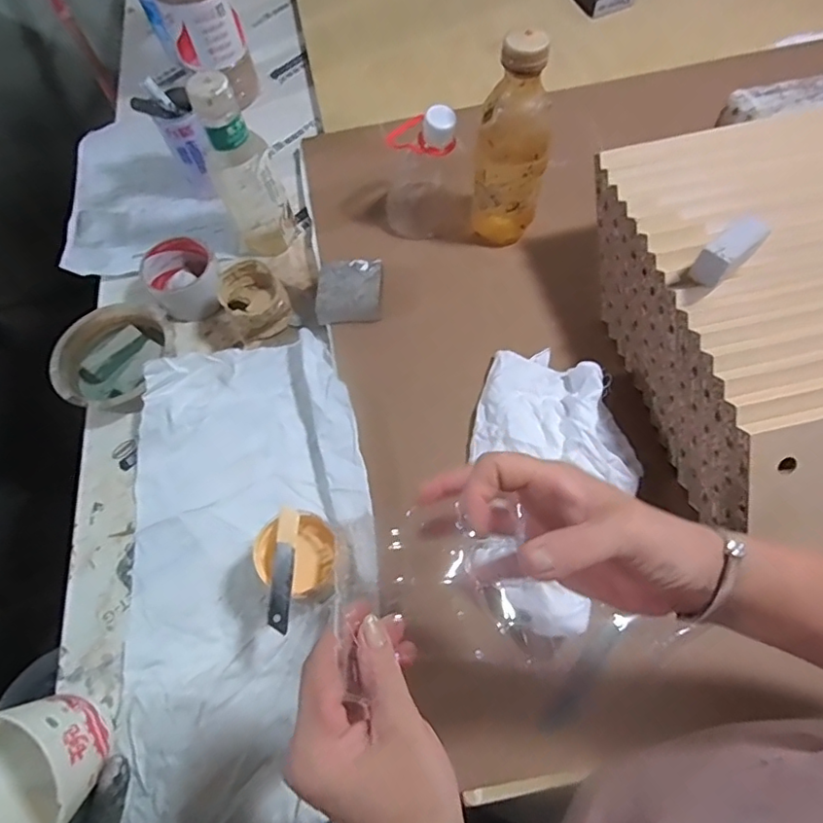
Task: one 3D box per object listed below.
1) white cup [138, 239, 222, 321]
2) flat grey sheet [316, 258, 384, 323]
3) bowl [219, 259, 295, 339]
[{"bbox_3d":[-0.256,-0.153,0.623,0.077,0.052,0.081,-1,65,3],"label":"white cup"},{"bbox_3d":[-0.067,-0.130,0.596,0.069,0.013,0.072,-2,76,6],"label":"flat grey sheet"},{"bbox_3d":[-0.169,-0.117,0.599,0.066,0.057,0.068,-32,67,-11],"label":"bowl"}]

